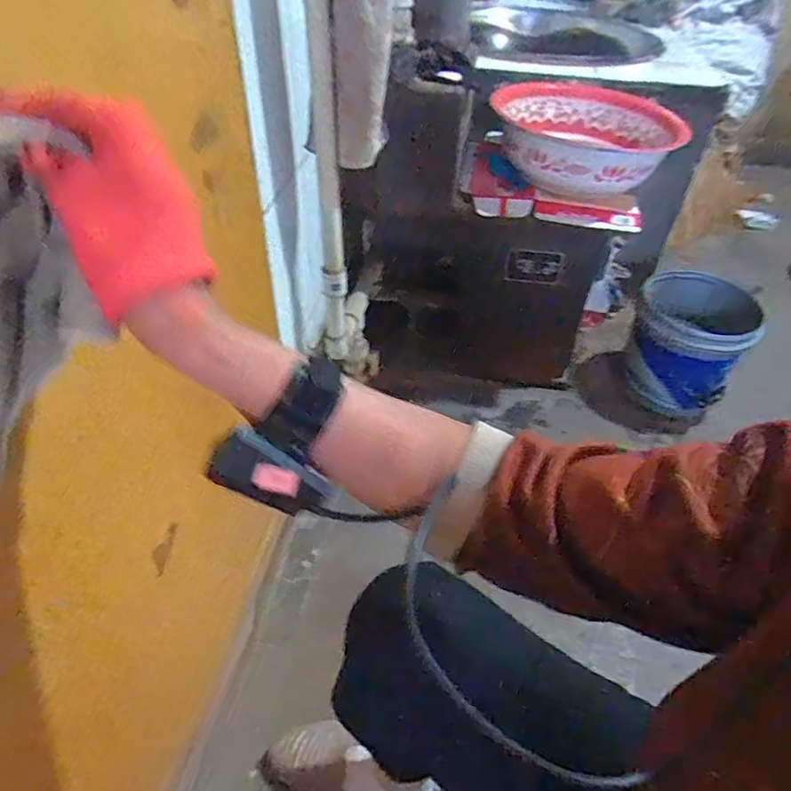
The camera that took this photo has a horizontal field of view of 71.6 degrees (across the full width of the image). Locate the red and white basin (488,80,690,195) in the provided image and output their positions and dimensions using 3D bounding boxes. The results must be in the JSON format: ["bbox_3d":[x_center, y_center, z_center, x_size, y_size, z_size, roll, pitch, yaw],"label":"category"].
[{"bbox_3d":[0.400,-0.556,1.174,0.389,0.104,0.400,16,46,12],"label":"red and white basin"}]

